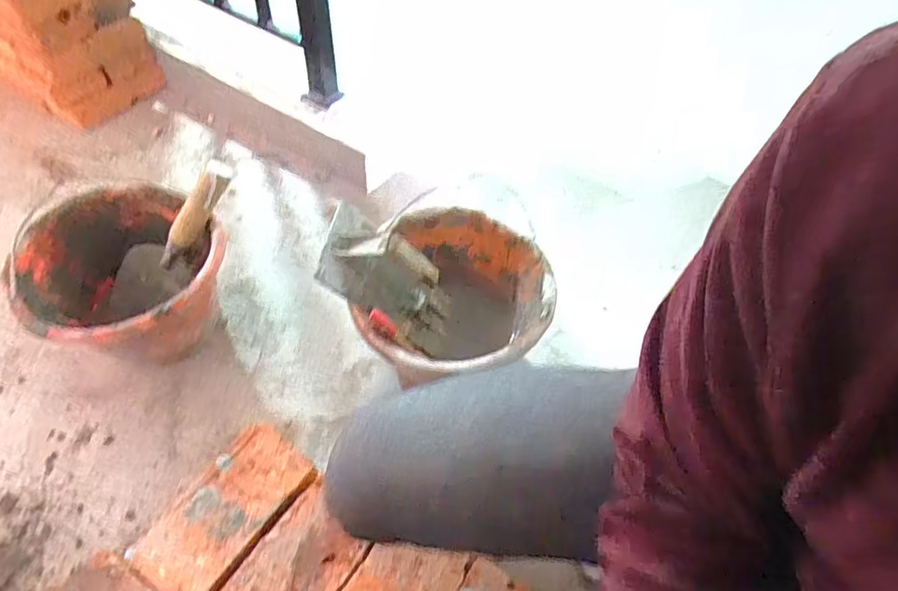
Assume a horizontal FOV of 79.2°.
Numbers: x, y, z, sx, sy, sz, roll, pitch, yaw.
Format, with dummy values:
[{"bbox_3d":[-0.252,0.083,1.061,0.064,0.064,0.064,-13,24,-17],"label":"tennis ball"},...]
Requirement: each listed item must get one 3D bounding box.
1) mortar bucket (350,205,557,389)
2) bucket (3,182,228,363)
[{"bbox_3d":[0.011,0.034,0.732,0.219,0.189,0.238,3,54,-4],"label":"mortar bucket"},{"bbox_3d":[-0.423,-0.005,0.734,0.230,0.173,0.224,3,54,-4],"label":"bucket"}]

